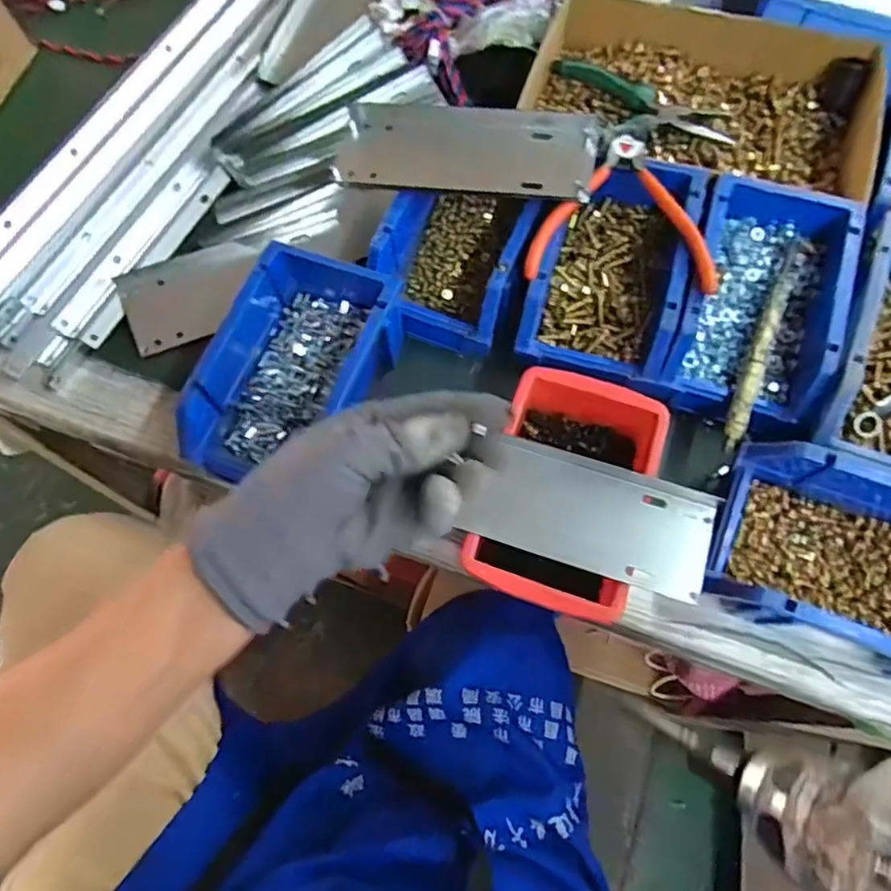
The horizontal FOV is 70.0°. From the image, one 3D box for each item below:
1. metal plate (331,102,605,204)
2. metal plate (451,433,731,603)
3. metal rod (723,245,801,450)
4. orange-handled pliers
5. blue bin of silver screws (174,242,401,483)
[{"bbox_3d":[0.017,-0.214,0.458,0.181,0.011,0.081,7,67,10],"label":"metal plate"},{"bbox_3d":[0.088,0.040,0.384,0.140,0.010,0.069,18,68,6],"label":"metal plate"},{"bbox_3d":[0.220,-0.074,0.436,0.017,0.013,0.172,24,73,11],"label":"metal rod"},{"bbox_3d":[0.122,-0.176,0.441,0.122,0.014,0.147,4,70,4],"label":"orange-handled pliers"},{"bbox_3d":[-0.098,-0.054,0.437,0.100,0.059,0.159,18,72,9],"label":"blue bin of silver screws"}]

